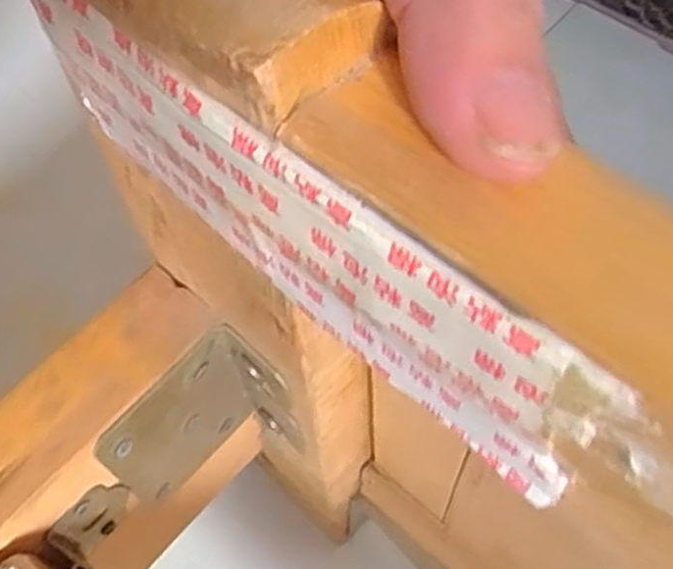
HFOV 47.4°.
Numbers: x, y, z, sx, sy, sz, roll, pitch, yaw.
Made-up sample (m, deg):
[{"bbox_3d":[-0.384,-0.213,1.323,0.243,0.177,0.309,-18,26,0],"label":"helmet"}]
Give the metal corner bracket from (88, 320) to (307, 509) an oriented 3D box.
[{"bbox_3d":[-0.048,0.062,0.293,0.032,0.083,0.063,38,68,21],"label":"metal corner bracket"}]

